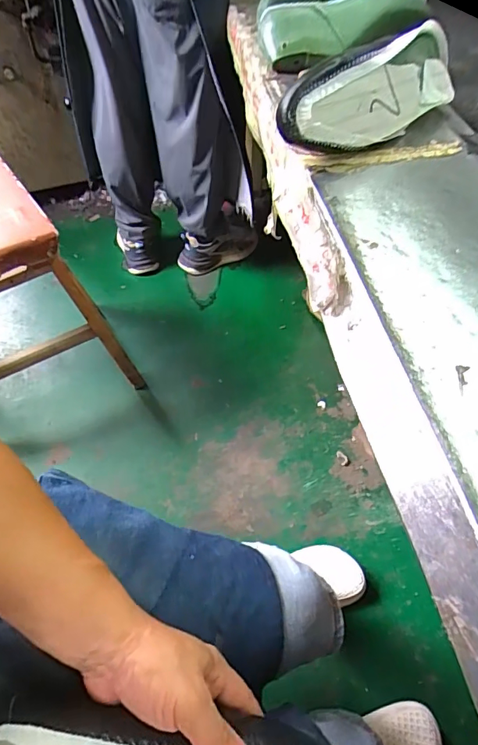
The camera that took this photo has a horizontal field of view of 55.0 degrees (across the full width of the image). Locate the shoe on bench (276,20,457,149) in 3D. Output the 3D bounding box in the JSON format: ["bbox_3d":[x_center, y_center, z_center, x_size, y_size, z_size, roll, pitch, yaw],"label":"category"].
[{"bbox_3d":[0.155,-0.334,0.556,0.284,0.097,0.080,-33,27,-19],"label":"shoe on bench"}]

